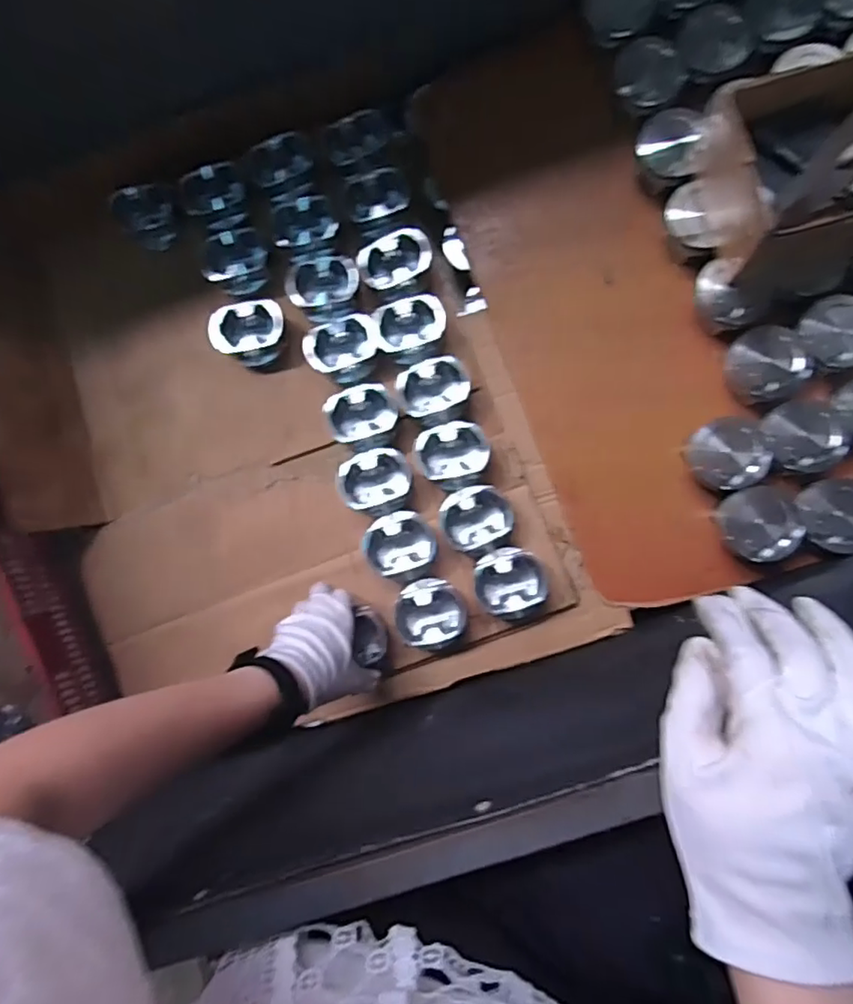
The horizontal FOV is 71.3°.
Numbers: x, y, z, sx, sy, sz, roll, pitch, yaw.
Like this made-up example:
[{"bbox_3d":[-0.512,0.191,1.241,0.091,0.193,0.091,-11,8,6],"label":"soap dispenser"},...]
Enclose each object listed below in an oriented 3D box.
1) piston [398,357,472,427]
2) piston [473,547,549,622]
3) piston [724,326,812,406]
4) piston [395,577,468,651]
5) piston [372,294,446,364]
[{"bbox_3d":[0.010,-0.123,0.672,0.079,0.042,0.071,-10,88,4],"label":"piston"},{"bbox_3d":[0.093,0.091,0.641,0.074,0.044,0.083,-30,86,3],"label":"piston"},{"bbox_3d":[0.357,-0.146,0.631,0.073,0.056,0.079,0,88,4],"label":"piston"},{"bbox_3d":[0.006,0.121,0.648,0.076,0.044,0.071,3,89,4],"label":"piston"},{"bbox_3d":[-0.016,-0.197,0.685,0.078,0.052,0.068,-14,87,4],"label":"piston"}]

